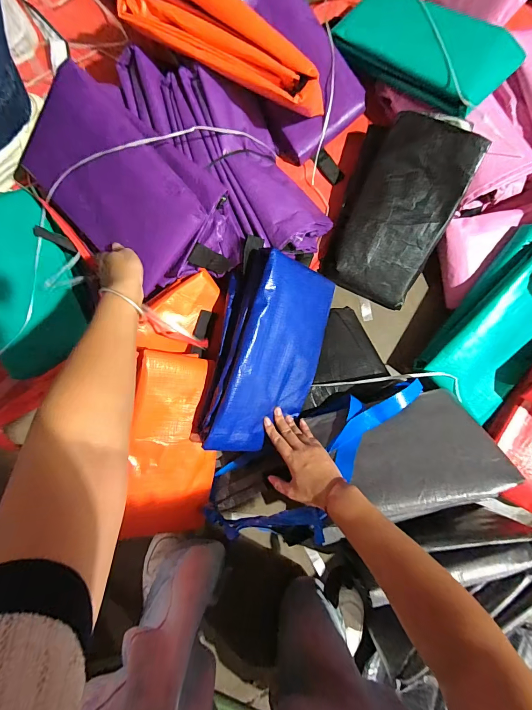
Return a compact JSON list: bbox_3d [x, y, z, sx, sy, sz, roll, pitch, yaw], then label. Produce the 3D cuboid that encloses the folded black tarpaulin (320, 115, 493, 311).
[{"bbox_3d":[0.243,-0.265,0.607,0.194,0.063,0.323,20,105,3],"label":"folded black tarpaulin"}]

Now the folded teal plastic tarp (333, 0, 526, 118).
[{"bbox_3d":[0.292,-0.574,0.596,0.315,0.054,0.195,39,81,10],"label":"folded teal plastic tarp"}]

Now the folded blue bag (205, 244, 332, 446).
[{"bbox_3d":[0.008,0.004,0.535,0.170,0.063,0.309,17,91,-37],"label":"folded blue bag"}]

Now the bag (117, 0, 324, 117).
[{"bbox_3d":[-0.058,-0.472,0.460,0.337,0.066,0.095,25,86,-2],"label":"bag"}]

